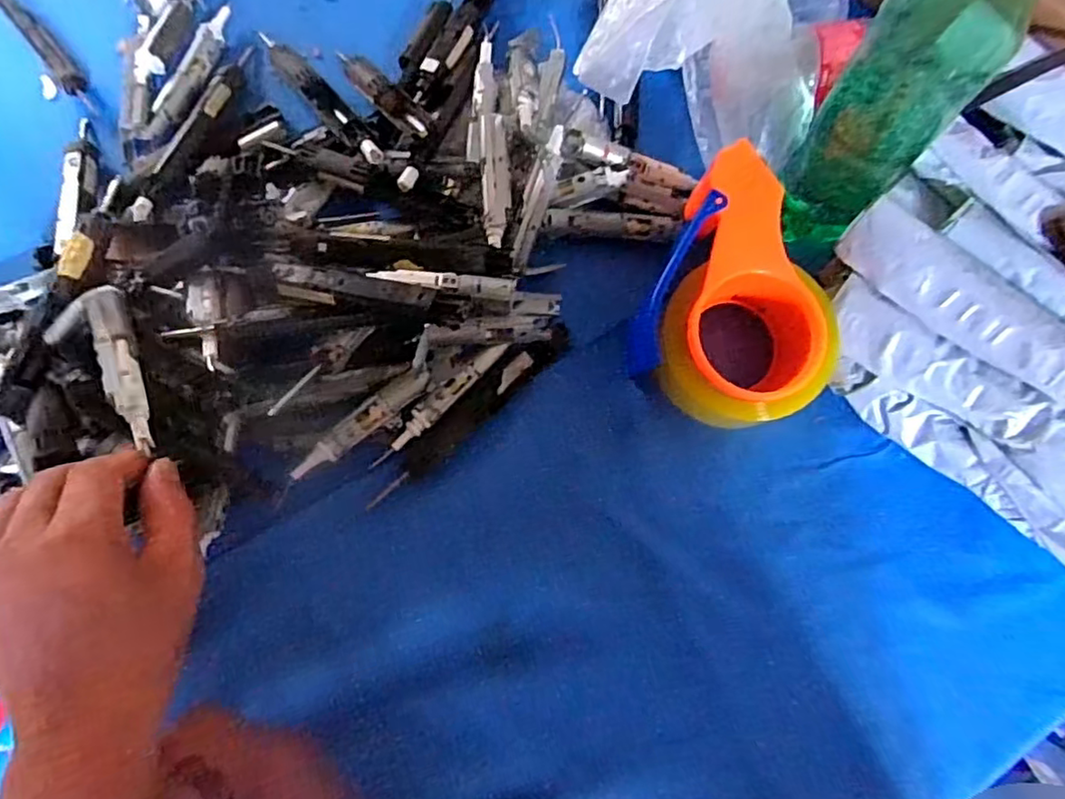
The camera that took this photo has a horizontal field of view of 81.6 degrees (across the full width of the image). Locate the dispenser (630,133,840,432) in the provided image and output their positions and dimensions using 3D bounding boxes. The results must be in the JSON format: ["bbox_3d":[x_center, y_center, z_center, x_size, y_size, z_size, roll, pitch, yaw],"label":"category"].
[{"bbox_3d":[0.115,-0.064,0.389,0.112,0.058,0.170,-17,92,-2],"label":"dispenser"}]

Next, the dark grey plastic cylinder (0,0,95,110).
[{"bbox_3d":[-0.386,-0.283,0.484,0.017,0.017,0.152,-40,79,-7],"label":"dark grey plastic cylinder"}]

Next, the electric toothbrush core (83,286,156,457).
[{"bbox_3d":[-0.234,-0.019,0.351,0.018,0.014,0.102,-24,75,-4],"label":"electric toothbrush core"}]

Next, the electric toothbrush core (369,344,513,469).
[{"bbox_3d":[-0.060,0.003,0.398,0.113,0.013,0.014,-42,80,-8],"label":"electric toothbrush core"}]

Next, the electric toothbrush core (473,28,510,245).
[{"bbox_3d":[-0.029,-0.182,0.419,0.019,0.026,0.168,-7,77,0],"label":"electric toothbrush core"}]

